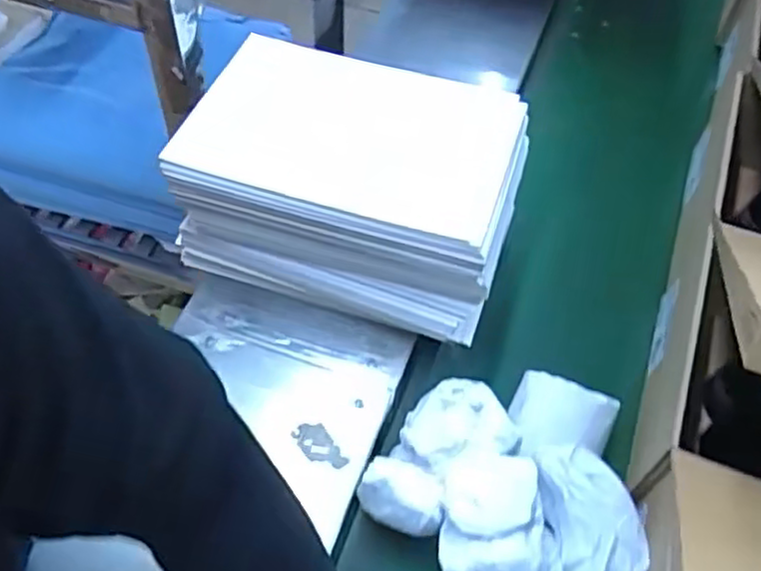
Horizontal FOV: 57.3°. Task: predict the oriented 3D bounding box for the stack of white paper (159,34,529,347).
[{"bbox_3d":[-0.039,-0.099,0.710,0.323,0.145,0.215,16,55,8],"label":"stack of white paper"}]

